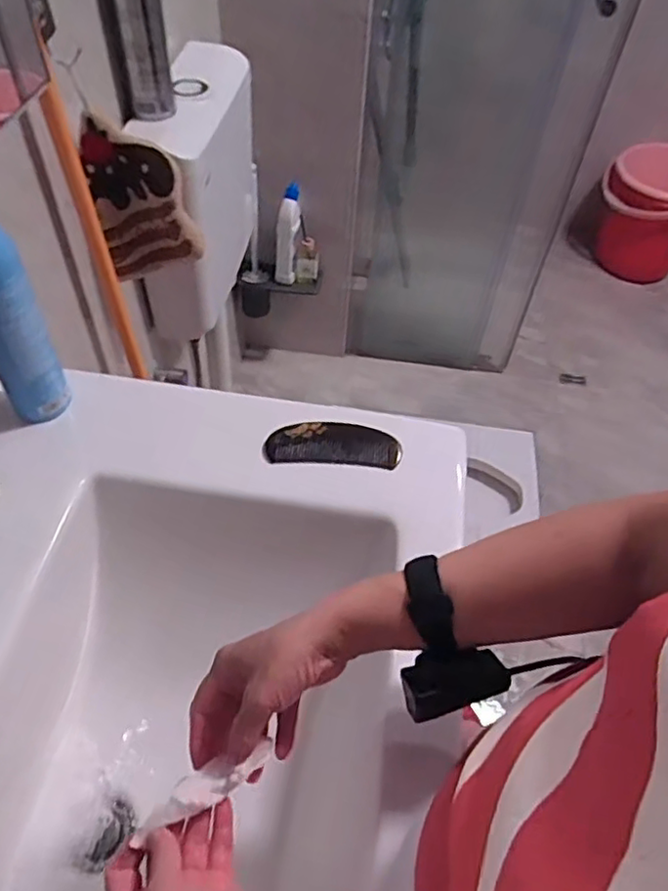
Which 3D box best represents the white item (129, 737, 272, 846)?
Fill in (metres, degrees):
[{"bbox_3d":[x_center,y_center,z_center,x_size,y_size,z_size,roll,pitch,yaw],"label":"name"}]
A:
[{"bbox_3d":[-0.088,0.233,0.437,0.100,0.014,0.024,-20,55,-30],"label":"white item"}]

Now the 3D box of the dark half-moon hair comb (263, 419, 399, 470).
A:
[{"bbox_3d":[0.000,-0.003,0.688,0.143,0.013,0.056,4,52,-1],"label":"dark half-moon hair comb"}]

